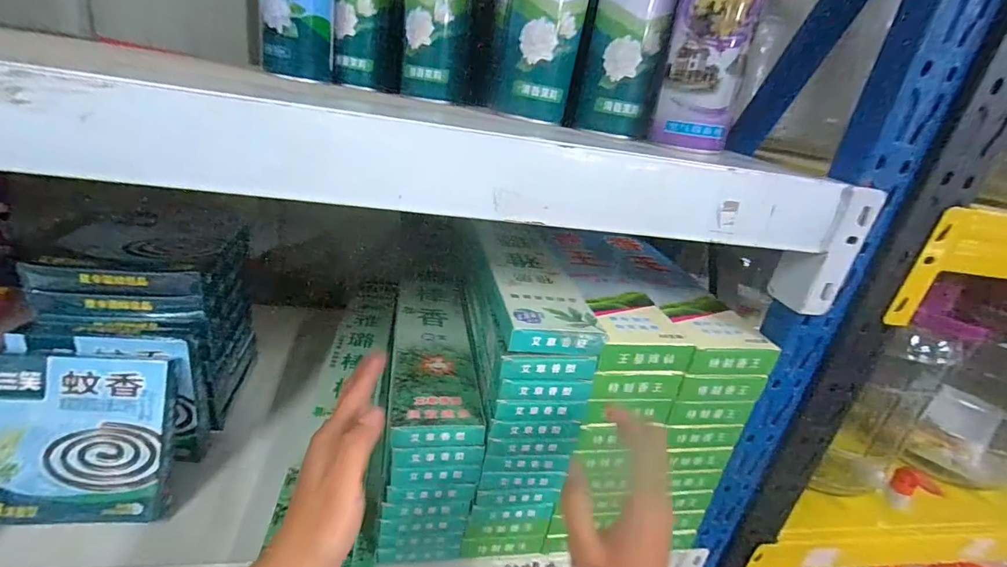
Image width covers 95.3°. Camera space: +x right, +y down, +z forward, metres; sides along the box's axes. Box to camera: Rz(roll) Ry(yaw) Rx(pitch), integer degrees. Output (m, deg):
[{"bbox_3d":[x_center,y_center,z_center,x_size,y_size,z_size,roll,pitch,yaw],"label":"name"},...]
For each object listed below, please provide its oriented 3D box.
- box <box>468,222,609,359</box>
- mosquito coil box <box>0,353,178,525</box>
[{"bbox_3d":[0.020,-0.010,0.423,0.083,0.024,0.230,3,24,-10],"label":"box"},{"bbox_3d":[-0.350,0.126,0.372,0.136,0.133,0.023,6,-1,-12],"label":"mosquito coil box"}]

